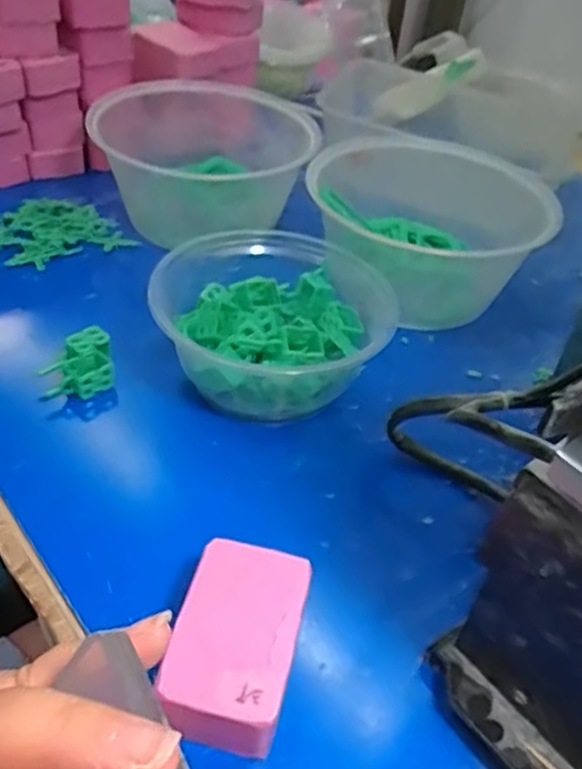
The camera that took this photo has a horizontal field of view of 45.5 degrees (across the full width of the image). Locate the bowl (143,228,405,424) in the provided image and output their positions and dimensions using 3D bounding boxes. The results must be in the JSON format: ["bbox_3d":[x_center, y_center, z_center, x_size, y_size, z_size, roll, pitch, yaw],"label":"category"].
[{"bbox_3d":[-0.007,-0.041,0.417,0.124,0.064,0.133,3,41,-3],"label":"bowl"}]

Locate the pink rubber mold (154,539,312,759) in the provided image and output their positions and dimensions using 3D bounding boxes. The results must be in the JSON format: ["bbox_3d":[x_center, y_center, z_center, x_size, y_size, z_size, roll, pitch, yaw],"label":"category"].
[{"bbox_3d":[-0.022,0.105,0.276,0.044,0.032,0.075,12,42,7],"label":"pink rubber mold"}]

